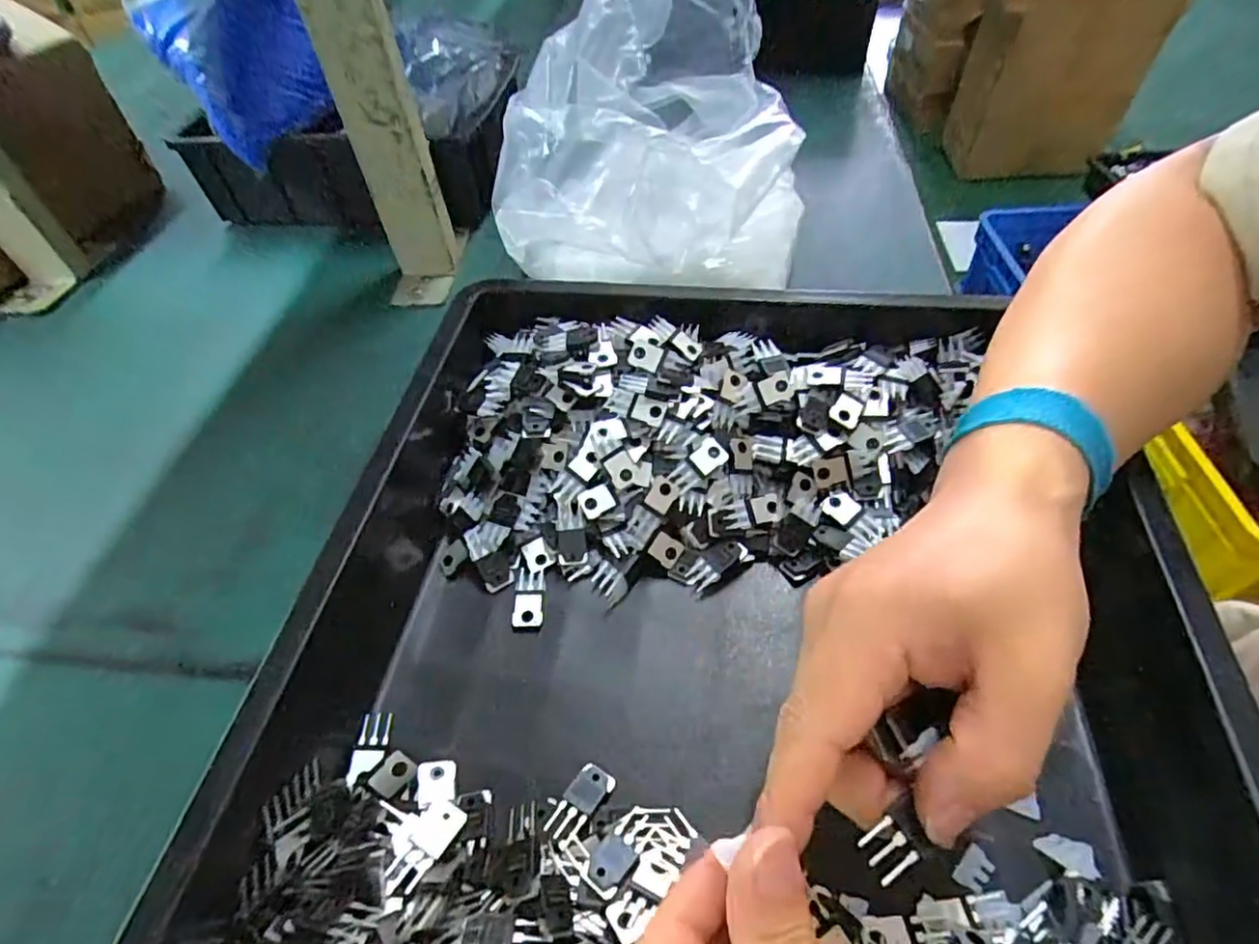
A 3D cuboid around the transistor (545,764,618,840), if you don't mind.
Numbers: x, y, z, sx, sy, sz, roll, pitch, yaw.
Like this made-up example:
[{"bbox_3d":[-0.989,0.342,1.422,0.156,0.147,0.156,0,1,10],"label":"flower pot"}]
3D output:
[{"bbox_3d":[-0.022,0.144,0.274,0.018,0.010,0.032,26,59,24],"label":"transistor"}]

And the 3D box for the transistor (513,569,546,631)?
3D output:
[{"bbox_3d":[-0.054,0.068,0.338,0.016,0.004,0.036,-3,51,3],"label":"transistor"}]

